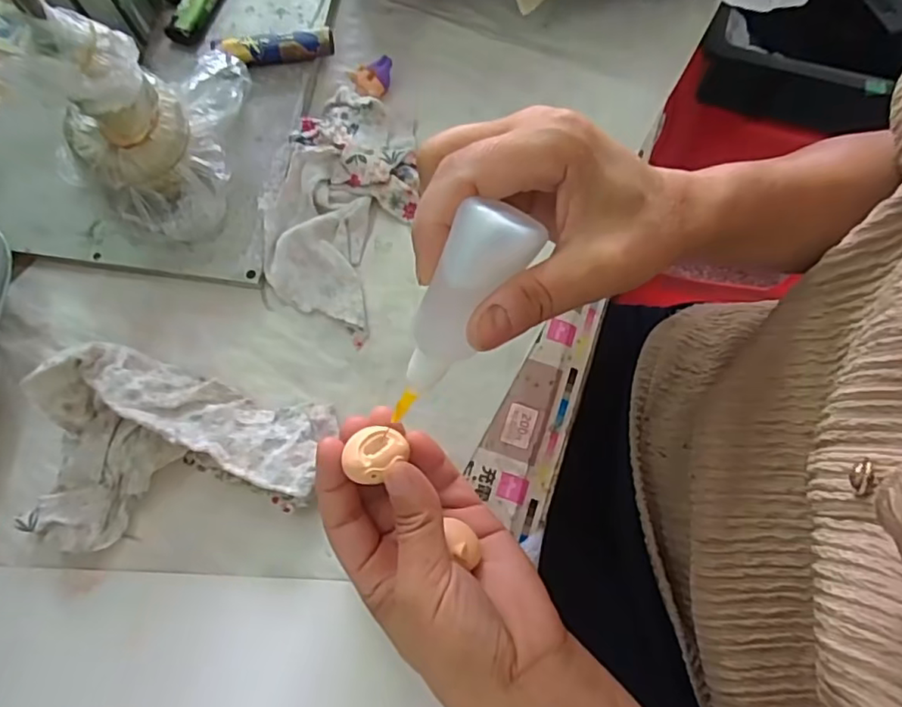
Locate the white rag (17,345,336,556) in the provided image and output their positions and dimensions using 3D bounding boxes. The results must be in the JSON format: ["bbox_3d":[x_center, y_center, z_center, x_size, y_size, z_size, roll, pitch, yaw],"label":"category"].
[{"bbox_3d":[-0.145,0.050,0.315,0.156,0.039,0.105,2,71,0],"label":"white rag"}]

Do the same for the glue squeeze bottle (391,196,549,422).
[{"bbox_3d":[0.000,-0.012,0.234,0.026,0.098,0.025,35,34,9],"label":"glue squeeze bottle"}]

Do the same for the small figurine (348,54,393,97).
[{"bbox_3d":[-0.052,-0.184,0.395,0.027,0.016,0.021,-18,72,-7],"label":"small figurine"}]

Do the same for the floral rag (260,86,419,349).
[{"bbox_3d":[-0.069,-0.095,0.363,0.085,0.020,0.146,16,72,5],"label":"floral rag"}]

